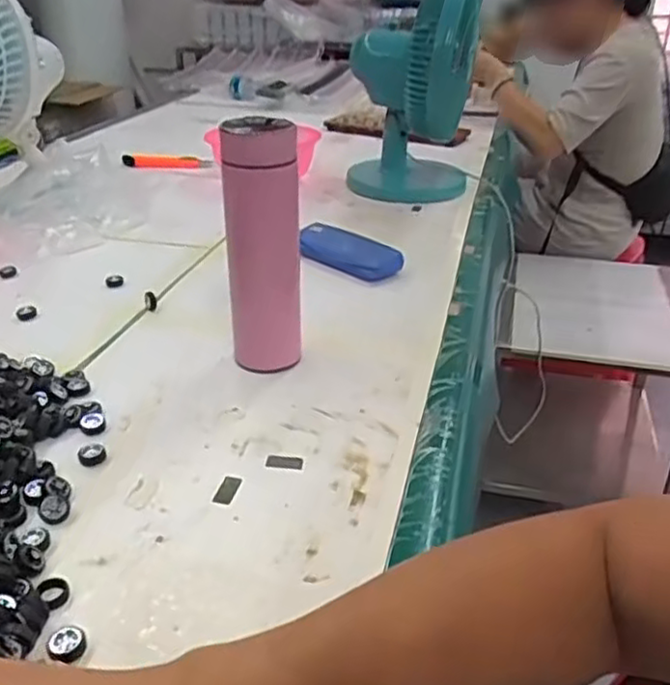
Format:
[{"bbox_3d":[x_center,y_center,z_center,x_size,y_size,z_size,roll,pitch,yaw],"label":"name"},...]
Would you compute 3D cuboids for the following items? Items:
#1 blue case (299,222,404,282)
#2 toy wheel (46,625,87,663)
[{"bbox_3d":[0.016,-0.114,0.876,0.136,0.034,0.052,23,36,34],"label":"blue case"},{"bbox_3d":[-0.149,0.167,0.389,0.020,0.009,0.017,-1,29,-4],"label":"toy wheel"}]

